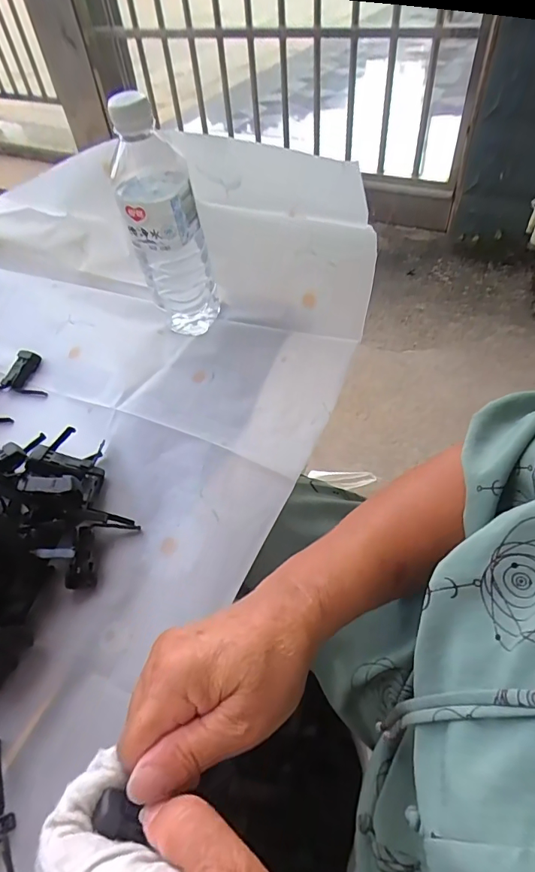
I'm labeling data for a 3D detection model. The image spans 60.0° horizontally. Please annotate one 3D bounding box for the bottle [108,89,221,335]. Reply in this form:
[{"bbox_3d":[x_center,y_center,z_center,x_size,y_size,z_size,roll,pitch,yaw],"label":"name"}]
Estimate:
[{"bbox_3d":[-0.096,-0.197,0.440,0.070,0.201,0.066,-12,51,-5],"label":"bottle"}]

